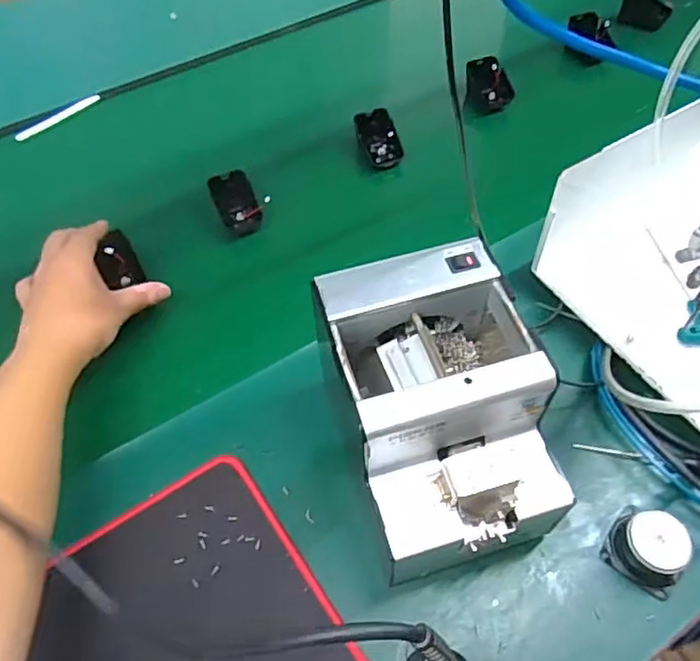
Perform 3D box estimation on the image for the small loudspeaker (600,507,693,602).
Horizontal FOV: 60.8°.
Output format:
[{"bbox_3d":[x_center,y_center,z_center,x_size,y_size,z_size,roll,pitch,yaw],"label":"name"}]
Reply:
[{"bbox_3d":[0.217,0.157,0.431,0.051,0.031,0.050,32,63,21],"label":"small loudspeaker"}]

